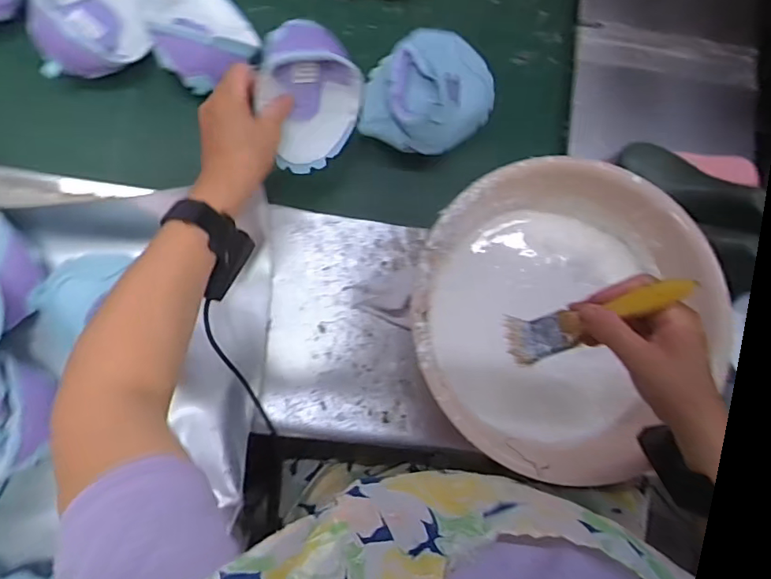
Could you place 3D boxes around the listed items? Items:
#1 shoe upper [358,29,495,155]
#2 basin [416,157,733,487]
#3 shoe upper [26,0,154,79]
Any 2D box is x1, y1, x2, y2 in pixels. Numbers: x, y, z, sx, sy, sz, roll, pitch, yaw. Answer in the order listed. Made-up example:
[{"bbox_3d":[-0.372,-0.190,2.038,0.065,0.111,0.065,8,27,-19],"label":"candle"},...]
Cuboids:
[{"bbox_3d":[0.050,-0.234,0.642,0.147,0.101,0.125,28,82,-3],"label":"shoe upper"},{"bbox_3d":[0.175,0.028,0.576,0.300,0.125,0.300,1,84,-6],"label":"basin"},{"bbox_3d":[-0.349,-0.327,0.640,0.124,0.054,0.145,-14,86,-7],"label":"shoe upper"}]

